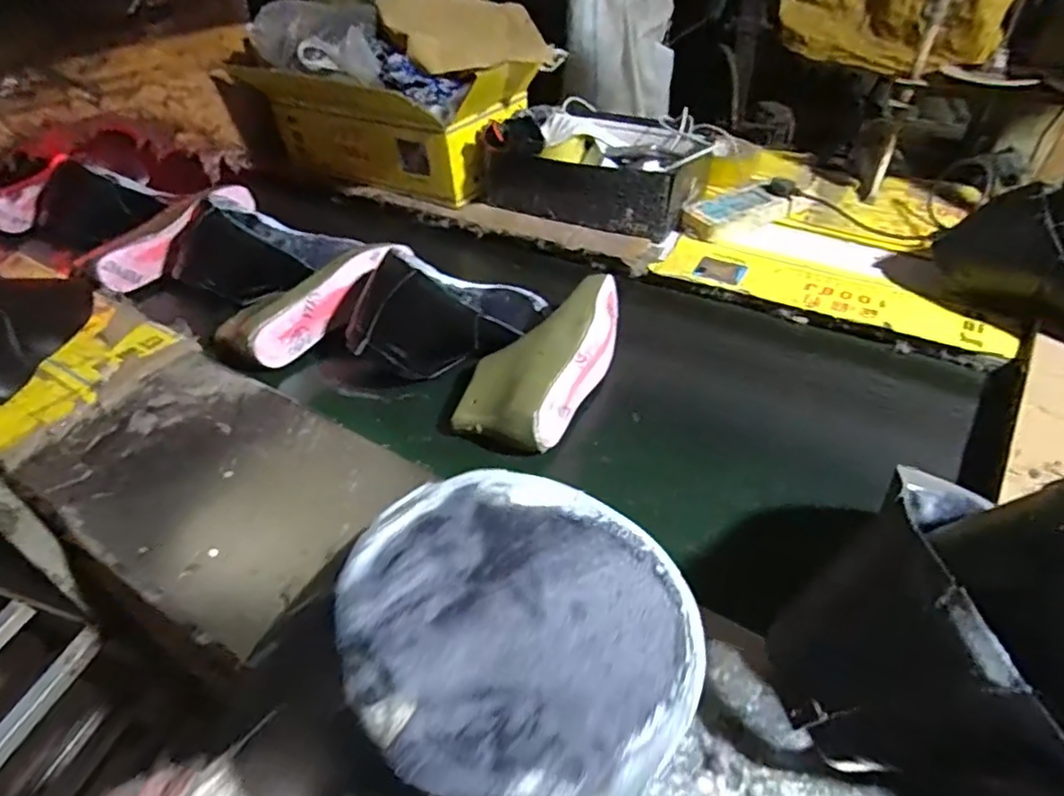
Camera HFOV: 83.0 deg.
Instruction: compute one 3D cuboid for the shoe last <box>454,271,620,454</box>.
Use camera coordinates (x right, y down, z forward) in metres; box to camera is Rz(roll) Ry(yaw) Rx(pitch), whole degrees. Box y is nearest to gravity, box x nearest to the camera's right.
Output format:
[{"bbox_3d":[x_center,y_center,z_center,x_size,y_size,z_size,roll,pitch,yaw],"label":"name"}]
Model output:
[{"bbox_3d":[0.018,-0.058,0.685,0.125,0.074,0.271,18,46,21],"label":"shoe last"}]

